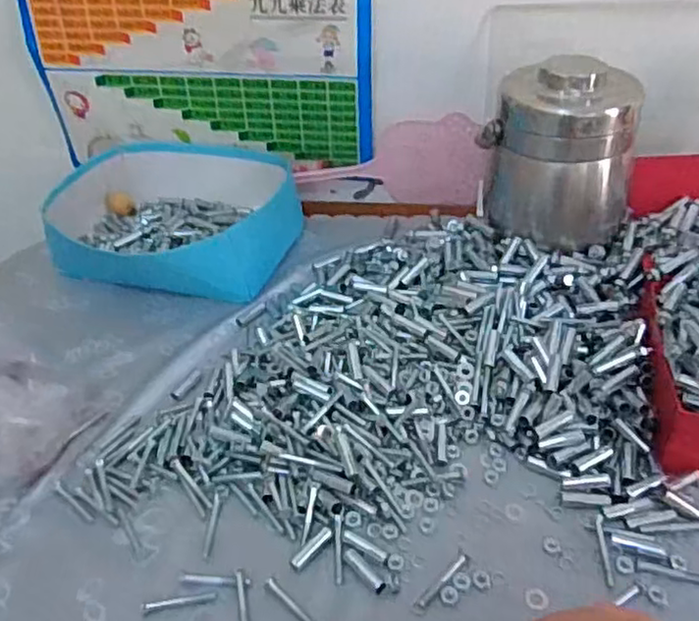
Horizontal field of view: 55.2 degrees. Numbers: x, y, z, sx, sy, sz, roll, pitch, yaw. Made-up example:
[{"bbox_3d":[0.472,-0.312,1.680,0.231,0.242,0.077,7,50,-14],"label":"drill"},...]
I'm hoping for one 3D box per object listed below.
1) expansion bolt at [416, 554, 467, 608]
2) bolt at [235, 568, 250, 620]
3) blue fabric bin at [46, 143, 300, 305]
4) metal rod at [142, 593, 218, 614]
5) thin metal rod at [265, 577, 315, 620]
[{"bbox_3d":[0.070,0.202,0.500,0.053,0.006,0.008,-32,47,-30],"label":"expansion bolt"},{"bbox_3d":[-0.078,0.217,0.494,0.007,0.004,0.058,-10,39,-7],"label":"bolt"},{"bbox_3d":[-0.233,-0.123,0.871,0.306,0.098,0.190,7,40,14],"label":"blue fabric bin"},{"bbox_3d":[-0.128,0.218,0.503,0.054,0.004,0.007,-9,39,-6],"label":"metal rod"},{"bbox_3d":[-0.042,0.219,0.497,0.009,0.004,0.058,-34,48,-31],"label":"thin metal rod"}]

